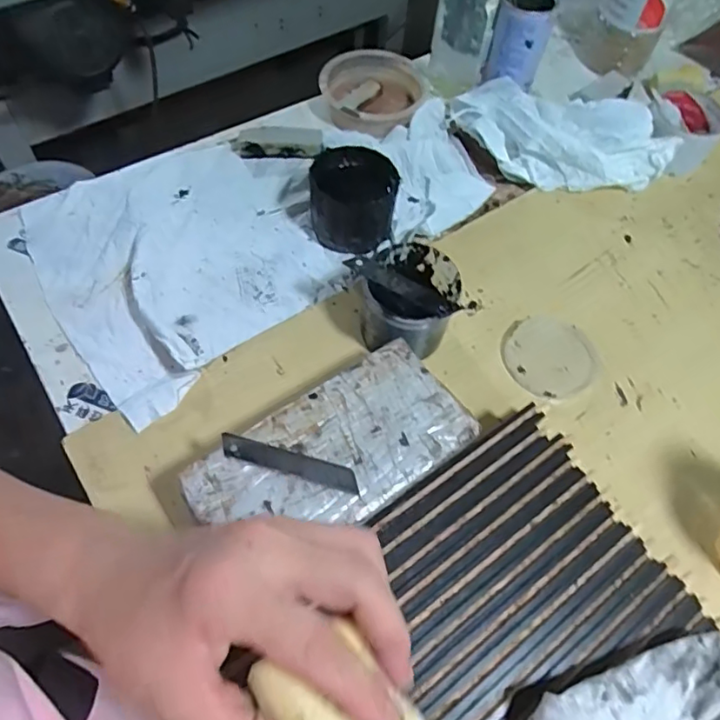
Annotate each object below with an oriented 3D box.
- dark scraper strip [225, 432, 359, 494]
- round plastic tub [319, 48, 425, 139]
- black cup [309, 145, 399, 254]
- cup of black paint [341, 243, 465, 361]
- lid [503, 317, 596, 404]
[{"bbox_3d":[-0.049,0.072,0.402,0.098,0.004,0.016,15,60,5],"label":"dark scraper strip"},{"bbox_3d":[0.022,-0.317,0.702,0.121,0.050,0.123,1,61,-1],"label":"round plastic tub"},{"bbox_3d":[-0.006,-0.167,0.583,0.084,0.075,0.091,1,61,-1],"label":"black cup"},{"bbox_3d":[0.040,-0.047,0.507,0.085,0.091,0.082,1,61,-1],"label":"cup of black paint"},{"bbox_3d":[0.174,-0.005,0.532,0.084,0.011,0.084,1,61,-1],"label":"lid"}]

